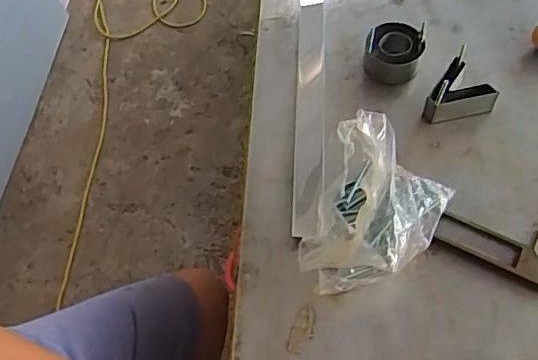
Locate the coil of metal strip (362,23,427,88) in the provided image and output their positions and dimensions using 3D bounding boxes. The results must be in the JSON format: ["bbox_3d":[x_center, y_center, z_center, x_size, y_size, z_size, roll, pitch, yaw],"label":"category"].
[{"bbox_3d":[0.118,-0.121,0.544,0.052,0.030,0.052,-2,59,3],"label":"coil of metal strip"}]

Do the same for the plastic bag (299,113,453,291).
[{"bbox_3d":[0.084,0.025,0.435,0.096,0.077,0.122,16,62,13],"label":"plastic bag"}]

